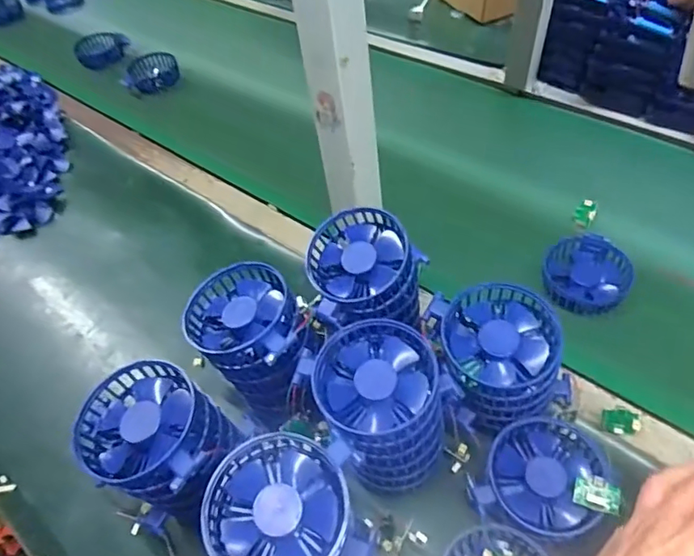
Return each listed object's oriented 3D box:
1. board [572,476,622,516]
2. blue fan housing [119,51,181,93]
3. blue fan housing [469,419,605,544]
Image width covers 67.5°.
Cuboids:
[{"bbox_3d":[0.190,0.163,0.393,0.031,0.009,0.028,11,34,24],"label":"board"},{"bbox_3d":[-0.356,-0.376,0.951,0.102,0.041,0.086,-22,52,-13],"label":"blue fan housing"},{"bbox_3d":[0.156,0.161,0.429,0.094,0.044,0.090,-2,51,3],"label":"blue fan housing"}]

